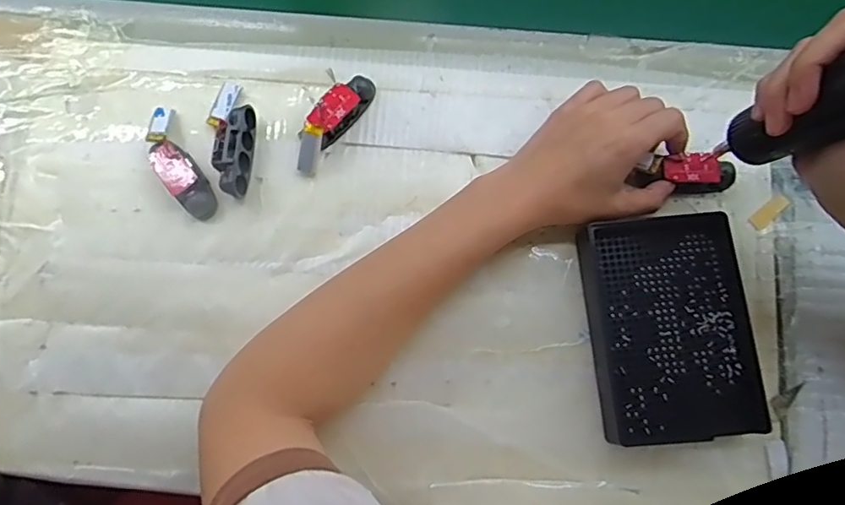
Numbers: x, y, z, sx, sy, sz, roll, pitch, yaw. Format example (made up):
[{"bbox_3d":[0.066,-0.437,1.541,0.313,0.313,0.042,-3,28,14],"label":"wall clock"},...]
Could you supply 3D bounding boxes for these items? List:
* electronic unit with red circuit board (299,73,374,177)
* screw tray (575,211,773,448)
[{"bbox_3d":[-0.064,-0.093,0.399,0.023,0.019,0.079,36,81,8],"label":"electronic unit with red circuit board"},{"bbox_3d":[0.154,0.046,0.360,0.091,0.022,0.135,-5,78,0],"label":"screw tray"}]

